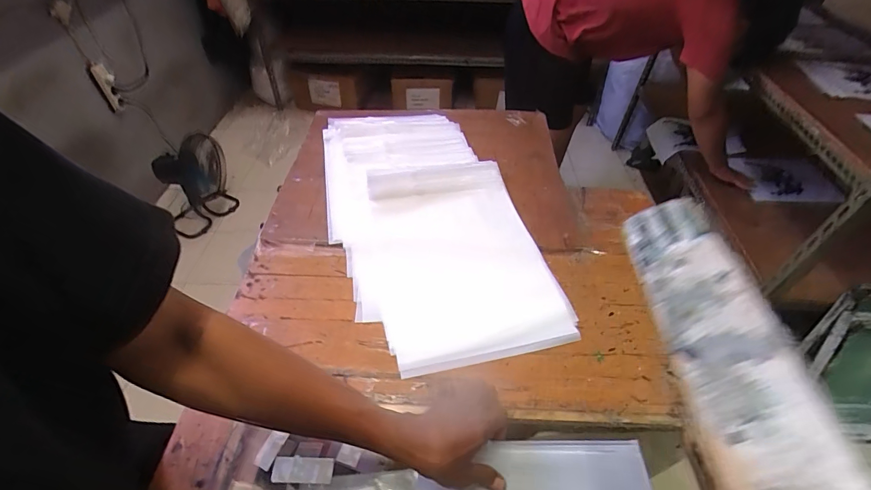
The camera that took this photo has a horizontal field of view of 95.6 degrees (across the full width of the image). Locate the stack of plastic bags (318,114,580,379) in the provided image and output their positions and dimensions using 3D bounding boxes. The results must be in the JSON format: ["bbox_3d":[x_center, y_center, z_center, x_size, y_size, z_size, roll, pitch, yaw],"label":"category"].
[{"bbox_3d":[-0.018,-0.069,0.737,0.343,0.050,0.642,-12,50,-13],"label":"stack of plastic bags"}]

